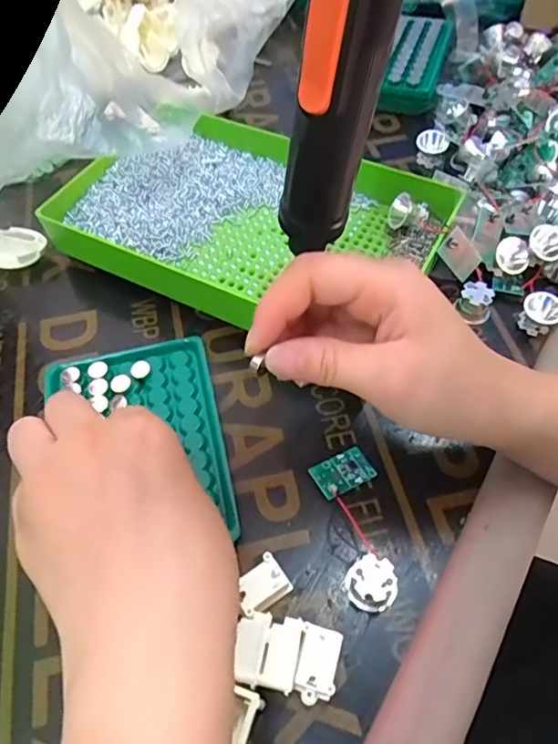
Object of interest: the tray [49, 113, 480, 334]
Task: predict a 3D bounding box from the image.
[{"bbox_3d":[-0.022,-0.103,0.372,0.236,0.041,0.157,26,61,18],"label":"tray"}]

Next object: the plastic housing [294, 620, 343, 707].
[{"bbox_3d":[0.017,0.125,0.237,0.017,0.014,0.030,11,57,9],"label":"plastic housing"}]

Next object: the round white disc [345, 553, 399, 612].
[{"bbox_3d":[0.042,0.097,0.252,0.023,0.017,0.023,-1,56,1],"label":"round white disc"}]

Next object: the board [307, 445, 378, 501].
[{"bbox_3d":[0.034,0.053,0.289,0.032,0.008,0.020,-27,59,-16],"label":"board"}]

